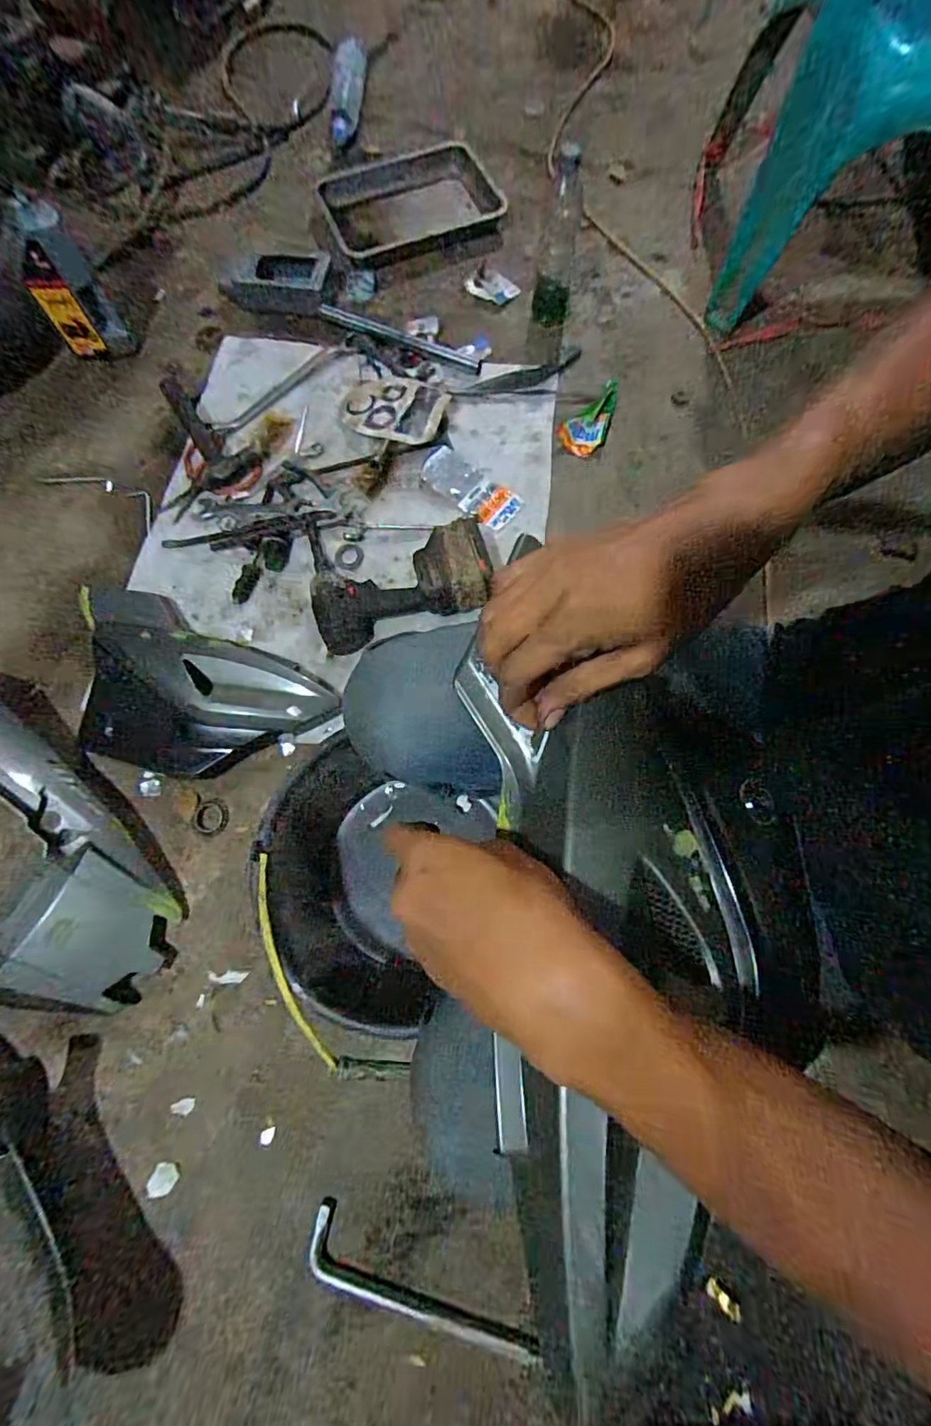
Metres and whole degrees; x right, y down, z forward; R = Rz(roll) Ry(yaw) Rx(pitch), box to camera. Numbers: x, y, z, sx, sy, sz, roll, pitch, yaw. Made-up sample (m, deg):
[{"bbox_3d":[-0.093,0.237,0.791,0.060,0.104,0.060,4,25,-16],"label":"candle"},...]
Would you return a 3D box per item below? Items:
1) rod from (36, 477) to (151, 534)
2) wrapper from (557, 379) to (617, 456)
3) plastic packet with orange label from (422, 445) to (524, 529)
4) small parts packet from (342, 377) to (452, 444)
[{"bbox_3d":[-0.605,-0.368,0.871,0.228,0.031,0.068,26,73,8],"label":"rod"},{"bbox_3d":[0.215,-0.499,0.867,0.074,0.052,0.119,40,75,12],"label":"wrapper"},{"bbox_3d":[0.005,-0.375,0.848,0.185,0.008,0.078,39,75,11],"label":"plastic packet with orange label"},{"bbox_3d":[-0.126,-0.535,0.887,0.186,0.039,0.143,20,72,6],"label":"small parts packet"}]

